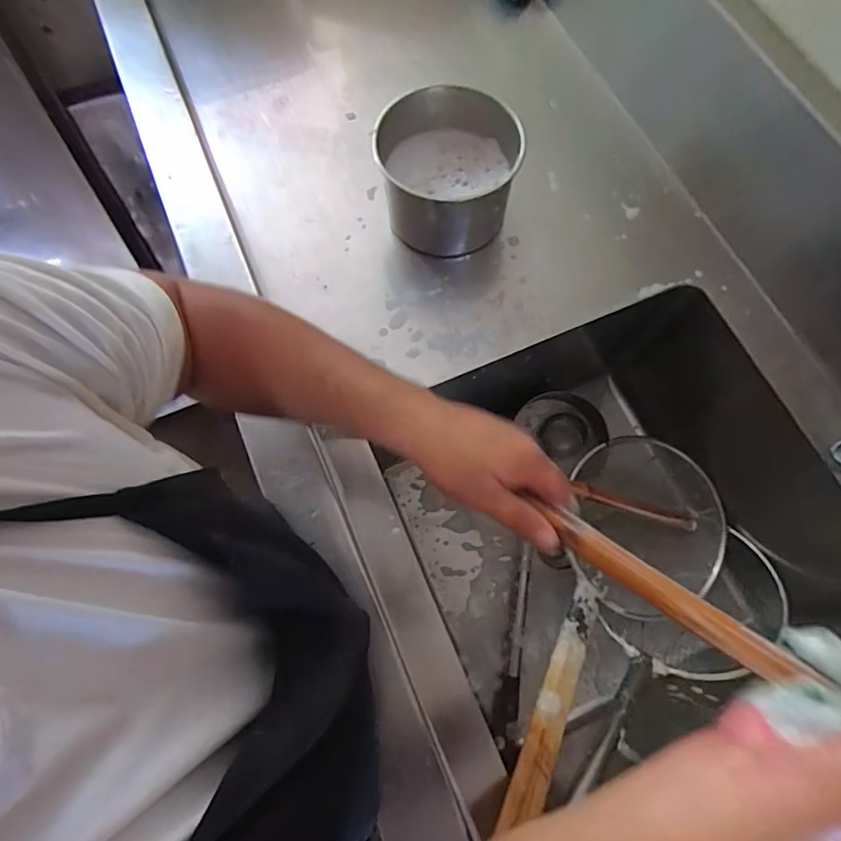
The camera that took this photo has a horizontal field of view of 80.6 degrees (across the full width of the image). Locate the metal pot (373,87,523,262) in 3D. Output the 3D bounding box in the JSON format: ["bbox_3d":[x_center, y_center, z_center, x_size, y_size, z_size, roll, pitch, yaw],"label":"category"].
[{"bbox_3d":[0.031,-0.313,0.636,0.166,0.120,0.158,0,69,0],"label":"metal pot"}]

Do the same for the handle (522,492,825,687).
[{"bbox_3d":[0.284,0.193,0.245,0.519,0.024,0.027,34,72,30],"label":"handle"}]

